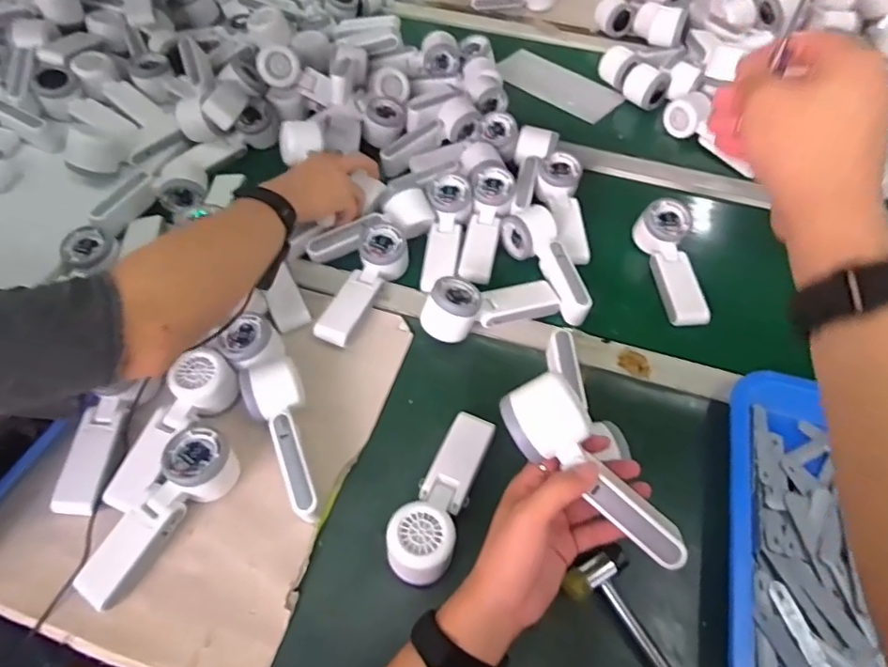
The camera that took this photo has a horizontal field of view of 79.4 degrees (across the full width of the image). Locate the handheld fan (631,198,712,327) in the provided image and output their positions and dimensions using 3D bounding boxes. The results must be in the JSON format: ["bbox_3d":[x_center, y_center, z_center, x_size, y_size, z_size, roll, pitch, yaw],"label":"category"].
[{"bbox_3d":[0.288,-0.085,0.669,0.057,0.042,0.165,-4,68,-4],"label":"handheld fan"}]

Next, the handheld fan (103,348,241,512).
[{"bbox_3d":[-0.273,0.098,0.539,0.057,0.050,0.172,28,75,17],"label":"handheld fan"}]

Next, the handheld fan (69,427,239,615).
[{"bbox_3d":[-0.264,0.162,0.488,0.060,0.051,0.165,30,60,19],"label":"handheld fan"}]

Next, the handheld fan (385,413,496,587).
[{"bbox_3d":[-0.002,0.148,0.500,0.055,0.054,0.166,17,56,10],"label":"handheld fan"}]

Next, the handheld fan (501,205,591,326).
[{"bbox_3d":[0.121,-0.087,0.663,0.064,0.043,0.166,-8,55,-7],"label":"handheld fan"}]

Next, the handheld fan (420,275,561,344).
[{"bbox_3d":[0.057,-0.033,0.621,0.175,0.042,0.061,-7,54,-25],"label":"handheld fan"}]

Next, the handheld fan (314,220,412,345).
[{"bbox_3d":[-0.095,-0.059,0.629,0.051,0.037,0.159,18,57,11],"label":"handheld fan"}]

